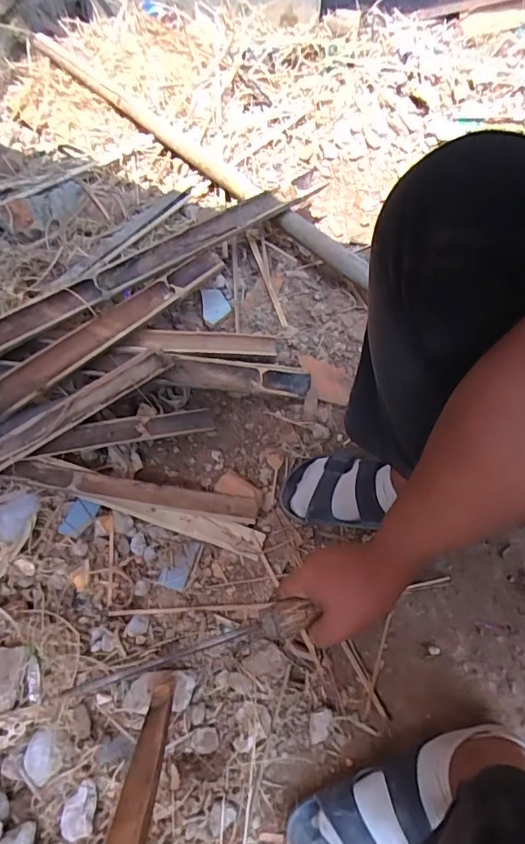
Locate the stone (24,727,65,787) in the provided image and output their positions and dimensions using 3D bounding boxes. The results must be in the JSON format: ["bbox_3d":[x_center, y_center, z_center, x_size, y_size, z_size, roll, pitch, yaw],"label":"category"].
[{"bbox_3d":[-0.248,0.379,0.545,0.041,0.020,0.053,-4,61,0],"label":"stone"}]

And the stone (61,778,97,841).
[{"bbox_3d":[-0.201,0.425,0.528,0.038,0.020,0.050,-5,61,-1],"label":"stone"}]

